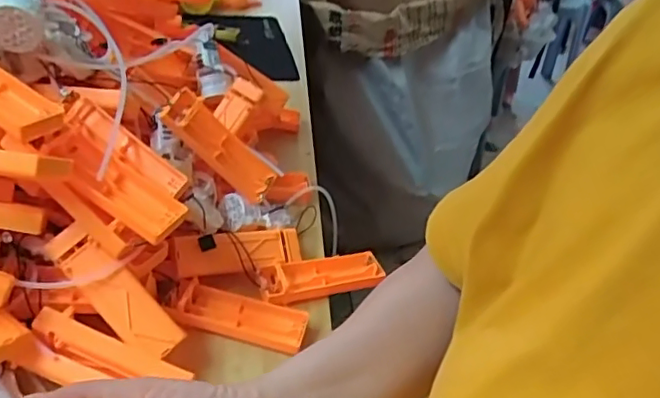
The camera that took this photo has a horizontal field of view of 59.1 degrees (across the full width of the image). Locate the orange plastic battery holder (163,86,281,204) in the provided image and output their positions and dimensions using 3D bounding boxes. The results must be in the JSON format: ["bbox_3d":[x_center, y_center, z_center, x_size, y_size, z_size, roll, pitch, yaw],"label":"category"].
[{"bbox_3d":[-0.092,-0.044,0.488,0.020,0.109,0.036,-4,50,47],"label":"orange plastic battery holder"}]

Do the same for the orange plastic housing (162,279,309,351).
[{"bbox_3d":[-0.068,0.087,0.447,0.099,0.018,0.035,13,37,7],"label":"orange plastic housing"}]

